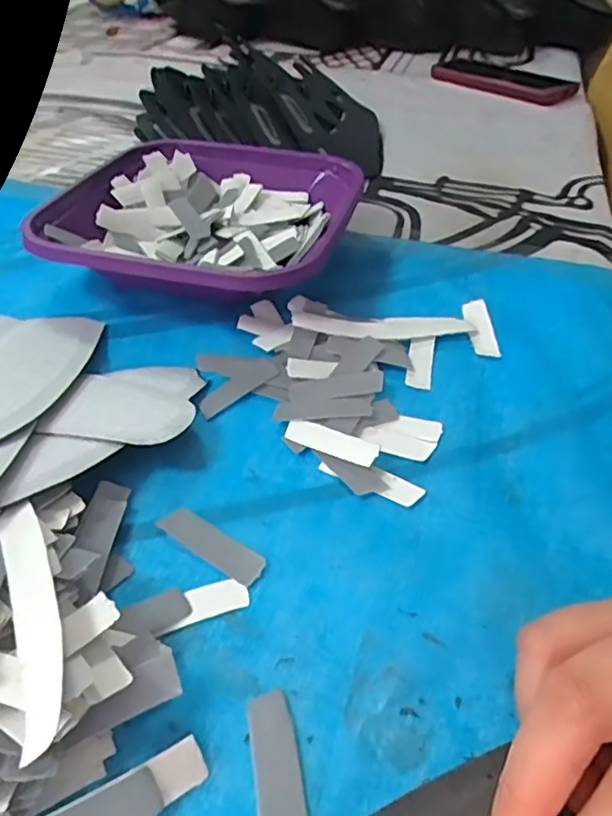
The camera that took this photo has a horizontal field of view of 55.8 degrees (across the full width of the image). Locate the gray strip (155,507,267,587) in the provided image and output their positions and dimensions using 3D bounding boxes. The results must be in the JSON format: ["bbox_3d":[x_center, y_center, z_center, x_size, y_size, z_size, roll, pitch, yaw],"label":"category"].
[{"bbox_3d":[-0.037,0.053,0.228,0.046,0.004,0.013,25,47,23],"label":"gray strip"}]

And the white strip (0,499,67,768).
[{"bbox_3d":[-0.083,0.059,0.176,0.014,0.011,0.091,-18,46,-20],"label":"white strip"}]

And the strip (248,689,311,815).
[{"bbox_3d":[-0.008,0.109,0.174,0.014,0.004,0.045,-6,43,-9],"label":"strip"}]

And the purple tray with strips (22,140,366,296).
[{"bbox_3d":[-0.067,-0.115,0.365,0.174,0.046,0.167,11,43,10],"label":"purple tray with strips"}]

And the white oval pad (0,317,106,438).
[{"bbox_3d":[-0.138,-0.014,0.265,0.052,0.006,0.135,8,32,3],"label":"white oval pad"}]

